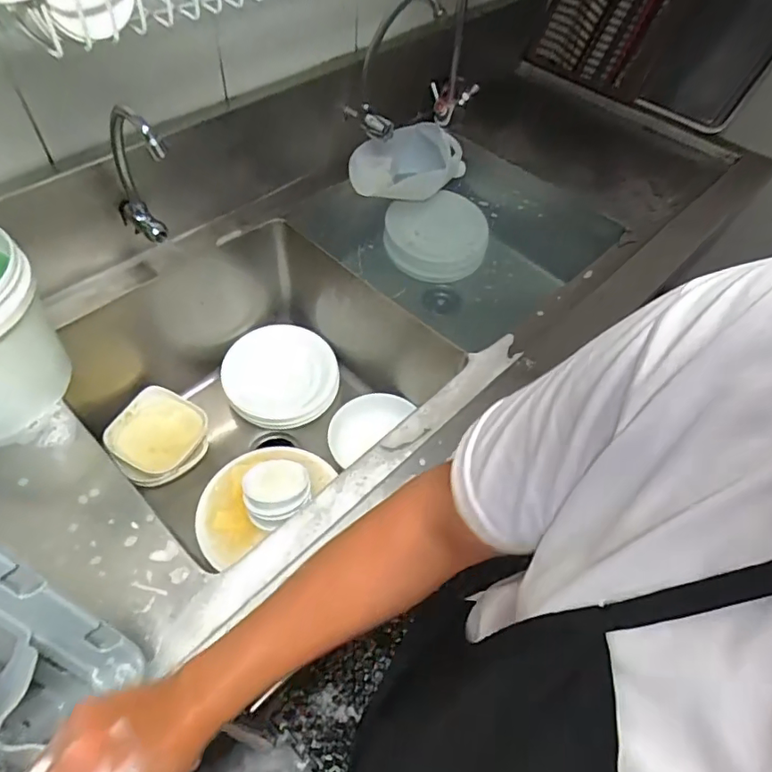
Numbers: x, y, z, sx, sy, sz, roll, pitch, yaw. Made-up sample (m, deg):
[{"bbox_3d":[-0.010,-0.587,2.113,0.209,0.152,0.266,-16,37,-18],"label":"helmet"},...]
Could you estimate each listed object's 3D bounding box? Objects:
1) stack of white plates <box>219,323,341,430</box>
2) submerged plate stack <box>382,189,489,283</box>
[{"bbox_3d":[-0.215,-0.026,1.125,0.231,0.071,0.217,1,56,-3],"label":"stack of white plates"},{"bbox_3d":[0.108,-0.333,1.171,0.219,0.090,0.198,6,56,0],"label":"submerged plate stack"}]

